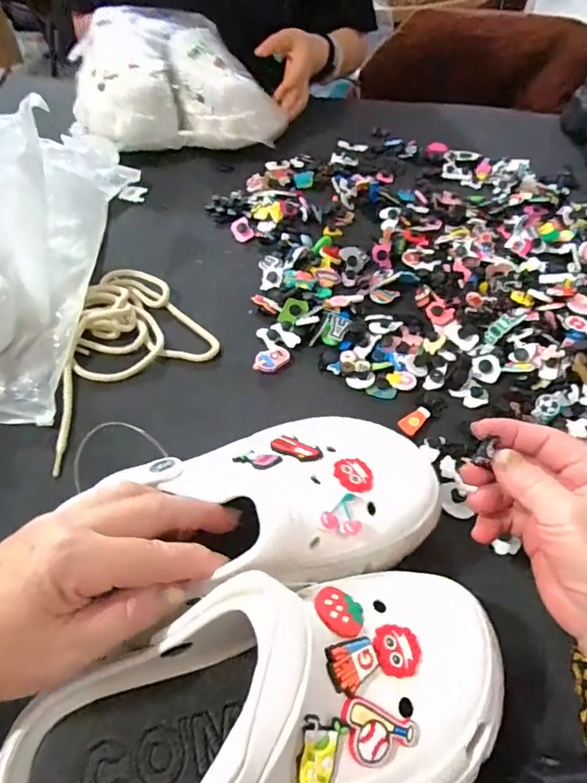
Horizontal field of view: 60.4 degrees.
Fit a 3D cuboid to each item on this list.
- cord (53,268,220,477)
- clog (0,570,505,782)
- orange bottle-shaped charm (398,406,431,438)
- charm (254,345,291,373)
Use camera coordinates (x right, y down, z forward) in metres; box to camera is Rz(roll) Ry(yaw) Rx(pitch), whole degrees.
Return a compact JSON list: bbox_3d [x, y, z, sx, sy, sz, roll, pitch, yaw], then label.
[{"bbox_3d":[-0.172,-0.042,0.447,0.148,0.021,0.175,38,60,24],"label":"cord"},{"bbox_3d":[-0.010,0.138,0.219,0.226,0.074,0.100,-8,53,-9],"label":"clog"},{"bbox_3d":[0.100,0.024,0.416,0.028,0.006,0.016,-36,62,-26],"label":"orange bottle-shaped charm"},{"bbox_3d":[-0.020,-0.030,0.455,0.036,0.006,0.024,-35,61,-26],"label":"charm"}]

